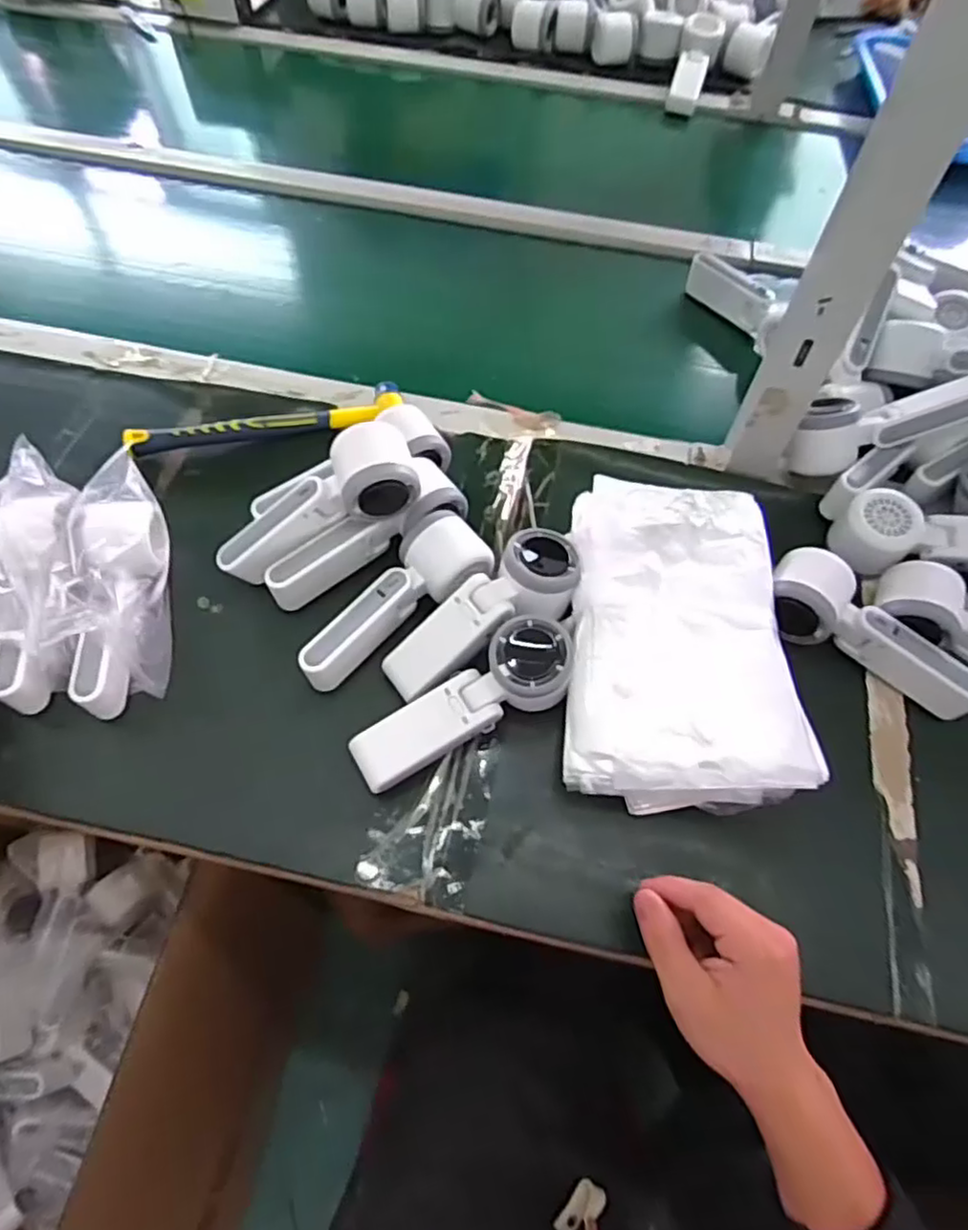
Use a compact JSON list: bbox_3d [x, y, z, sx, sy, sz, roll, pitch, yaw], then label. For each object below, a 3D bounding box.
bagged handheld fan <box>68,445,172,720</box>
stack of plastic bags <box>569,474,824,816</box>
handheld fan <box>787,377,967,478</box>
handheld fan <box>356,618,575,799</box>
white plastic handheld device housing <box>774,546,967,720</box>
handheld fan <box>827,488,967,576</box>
[{"bbox_3d":[-0.273,-0.025,0.512,0.059,0.093,0.191,-5,75,-5],"label":"bagged handheld fan"},{"bbox_3d":[0.146,0.018,0.512,0.172,0.062,0.242,3,61,-1],"label":"stack of plastic bags"},{"bbox_3d":[0.344,-0.176,0.588,0.164,0.056,0.073,-14,61,12],"label":"handheld fan"},{"bbox_3d":[-0.011,0.061,0.481,0.168,0.047,0.059,-32,66,-2],"label":"handheld fan"},{"bbox_3d":[0.294,0.014,0.523,0.161,0.049,0.062,30,64,13],"label":"white plastic handheld device housing"},{"bbox_3d":[0.370,-0.062,0.550,0.166,0.061,0.067,8,61,2],"label":"handheld fan"}]

